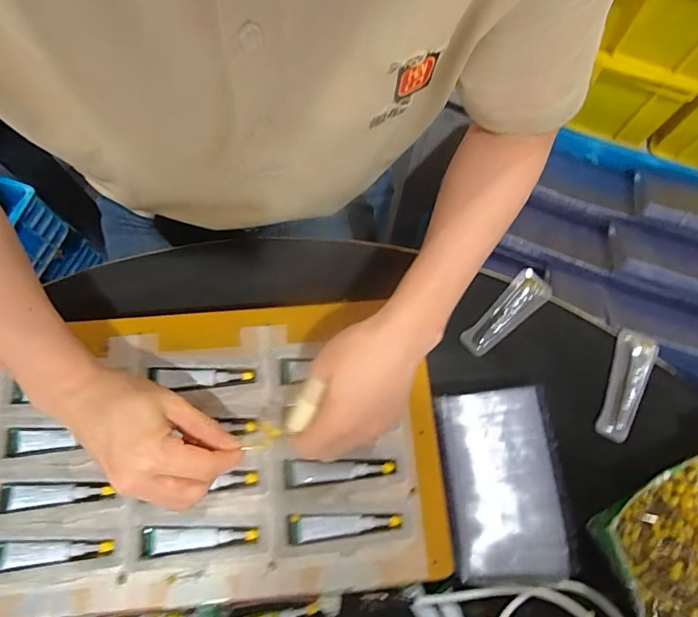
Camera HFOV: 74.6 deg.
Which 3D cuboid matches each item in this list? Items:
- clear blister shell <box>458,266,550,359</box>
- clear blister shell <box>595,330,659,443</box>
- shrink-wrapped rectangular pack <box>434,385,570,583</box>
[{"bbox_3d":[0.157,0.001,0.452,0.113,0.012,0.034,-40,79,-13],"label":"clear blister shell"},{"bbox_3d":[0.261,0.073,0.431,0.032,0.018,0.104,21,74,4],"label":"clear blister shell"},{"bbox_3d":[0.129,0.147,0.388,0.098,0.023,0.151,-5,73,-4],"label":"shrink-wrapped rectangular pack"}]

